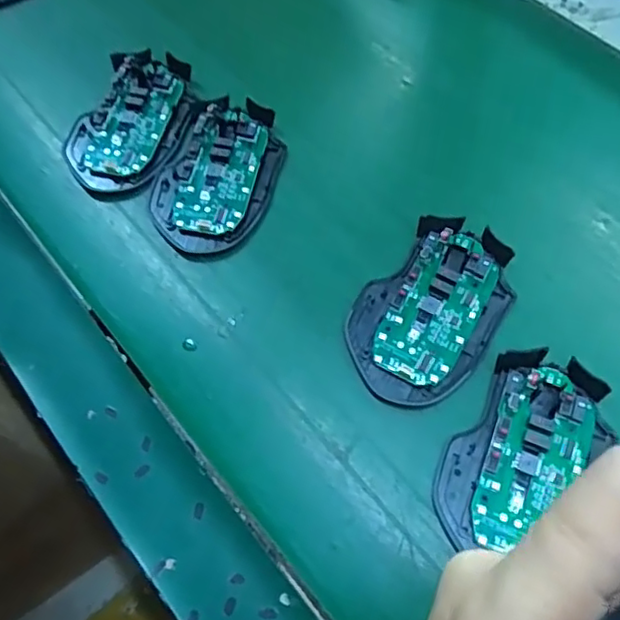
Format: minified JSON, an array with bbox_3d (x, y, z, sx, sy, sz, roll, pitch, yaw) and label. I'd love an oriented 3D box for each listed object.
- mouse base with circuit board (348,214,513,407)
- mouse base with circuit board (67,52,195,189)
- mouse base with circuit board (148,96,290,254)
[{"bbox_3d":[0.068,-0.001,0.339,0.073,0.016,0.113,29,65,17],"label":"mouse base with circuit board"},{"bbox_3d":[-0.117,-0.128,0.404,0.070,0.019,0.108,21,63,14],"label":"mouse base with circuit board"},{"bbox_3d":[-0.057,-0.089,0.384,0.070,0.014,0.109,18,63,12],"label":"mouse base with circuit board"}]

